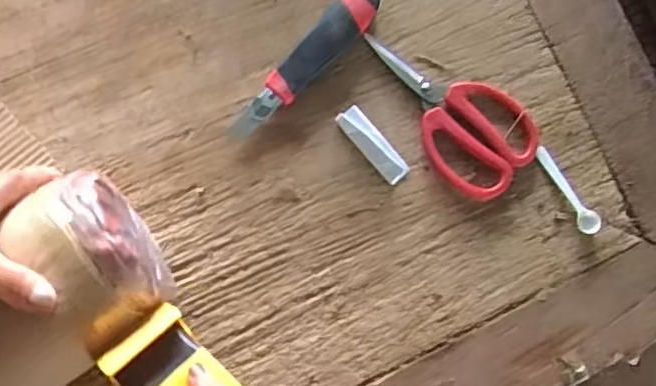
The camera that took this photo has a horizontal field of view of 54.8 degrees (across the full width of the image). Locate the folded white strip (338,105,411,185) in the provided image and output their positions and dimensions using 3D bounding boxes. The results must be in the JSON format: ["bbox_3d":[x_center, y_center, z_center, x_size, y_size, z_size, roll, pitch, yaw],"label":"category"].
[{"bbox_3d":[0.042,-0.044,0.574,0.025,0.016,0.079,-40,90,-7],"label":"folded white strip"}]

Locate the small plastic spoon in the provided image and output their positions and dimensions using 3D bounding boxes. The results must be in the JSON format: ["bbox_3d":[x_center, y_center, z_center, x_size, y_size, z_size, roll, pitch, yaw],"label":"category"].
[{"bbox_3d":[0.221,-0.001,0.588,0.023,0.010,0.091,-36,89,-7],"label":"small plastic spoon"}]

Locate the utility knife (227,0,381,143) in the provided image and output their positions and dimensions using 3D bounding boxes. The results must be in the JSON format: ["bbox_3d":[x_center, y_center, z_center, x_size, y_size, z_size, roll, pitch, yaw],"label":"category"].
[{"bbox_3d":[-0.017,-0.117,0.572,0.039,0.023,0.187,40,83,-1],"label":"utility knife"}]

